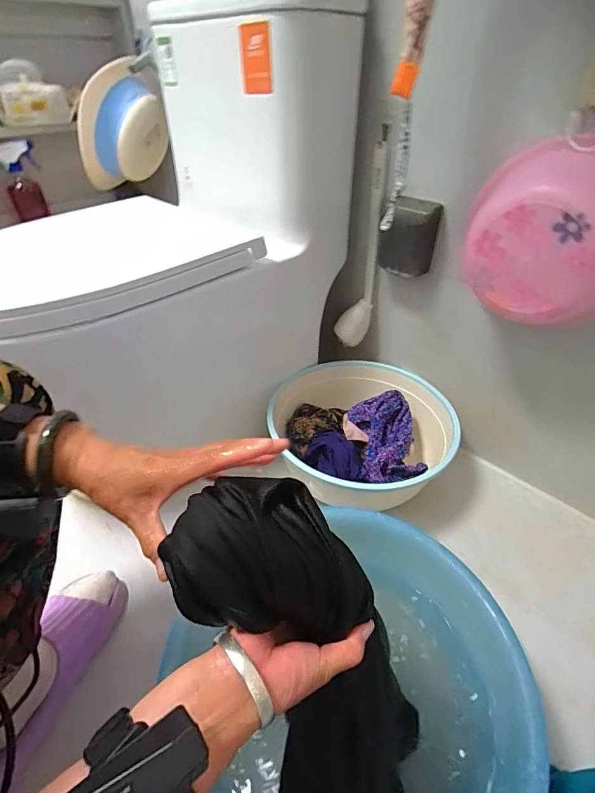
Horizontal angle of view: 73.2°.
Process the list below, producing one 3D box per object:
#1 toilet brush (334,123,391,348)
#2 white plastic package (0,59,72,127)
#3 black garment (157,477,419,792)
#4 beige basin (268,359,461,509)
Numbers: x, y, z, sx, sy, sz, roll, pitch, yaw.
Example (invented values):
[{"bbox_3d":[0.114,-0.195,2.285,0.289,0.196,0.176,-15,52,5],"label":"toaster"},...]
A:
[{"bbox_3d":[0.118,-0.278,0.784,0.075,0.384,0.049,4,40,7],"label":"toilet brush"},{"bbox_3d":[-0.596,-0.669,0.890,0.153,0.107,0.054,-25,45,-26],"label":"white plastic package"},{"bbox_3d":[0.011,0.230,0.331,0.125,0.353,0.068,-25,17,-26],"label":"black garment"},{"bbox_3d":[0.132,0.074,0.812,0.347,0.111,0.354,-19,42,-20],"label":"beige basin"}]

